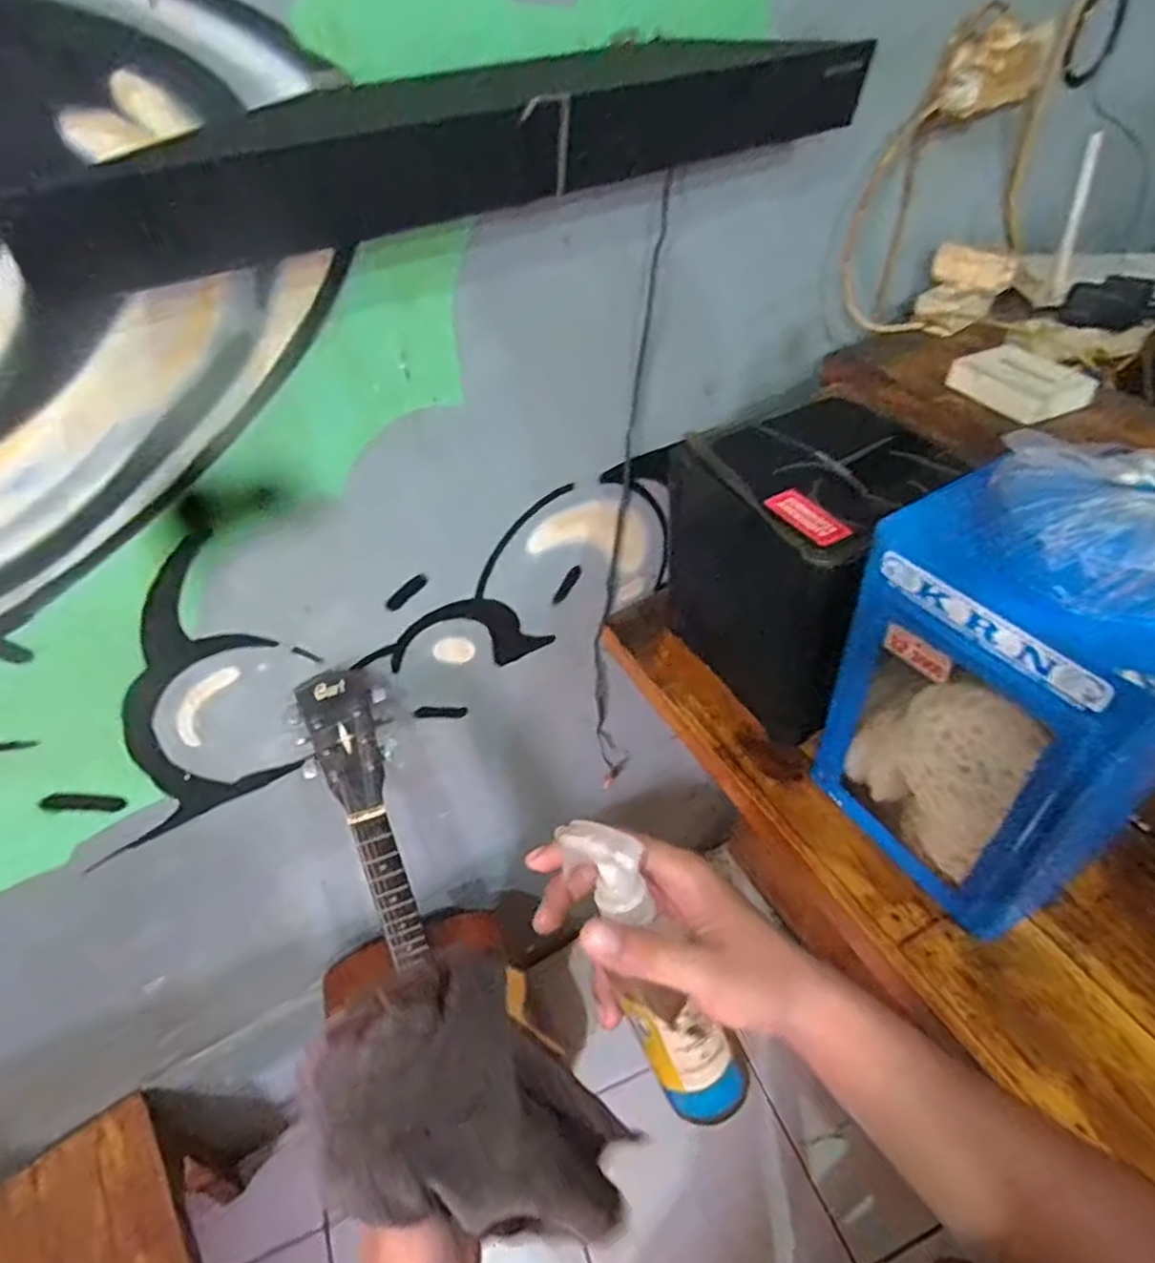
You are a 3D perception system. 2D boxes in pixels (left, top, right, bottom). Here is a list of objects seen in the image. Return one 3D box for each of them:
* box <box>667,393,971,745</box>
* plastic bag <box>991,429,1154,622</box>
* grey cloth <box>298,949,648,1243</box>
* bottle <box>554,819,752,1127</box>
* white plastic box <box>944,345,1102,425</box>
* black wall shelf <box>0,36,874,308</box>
[{"bbox_3d":[0.271,-0.071,0.838,0.224,0.281,0.260,-22,46,-18],"label":"box"},{"bbox_3d":[0.371,-0.083,0.520,0.116,0.066,0.156,-11,44,-8],"label":"plastic bag"},{"bbox_3d":[-0.035,0.258,0.399,0.048,0.265,0.113,-24,41,15],"label":"grey cloth"},{"bbox_3d":[0.044,0.178,0.371,0.040,0.187,0.035,-29,15,-25],"label":"bottle"},{"bbox_3d":[0.484,-0.270,0.798,0.093,0.035,0.119,-19,46,-16],"label":"white plastic box"},{"bbox_3d":[-0.063,-0.374,0.566,0.675,0.100,0.082,-23,47,-20],"label":"black wall shelf"}]

